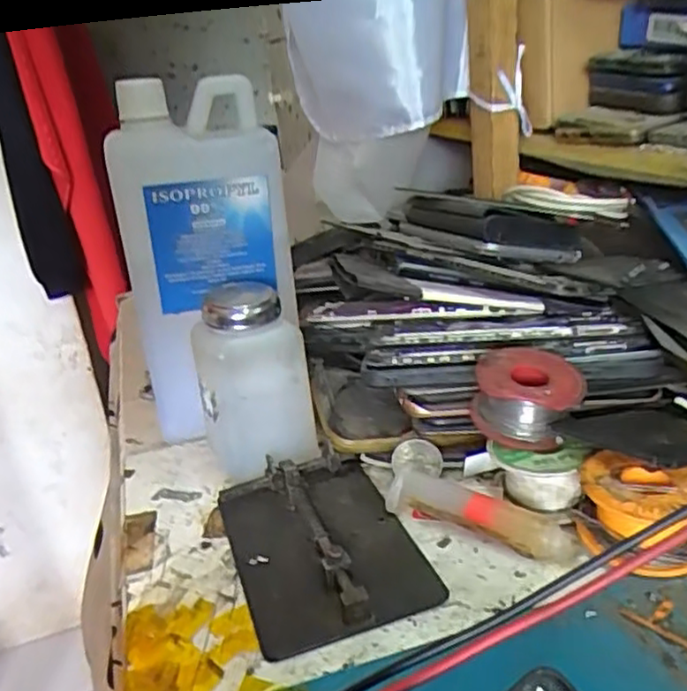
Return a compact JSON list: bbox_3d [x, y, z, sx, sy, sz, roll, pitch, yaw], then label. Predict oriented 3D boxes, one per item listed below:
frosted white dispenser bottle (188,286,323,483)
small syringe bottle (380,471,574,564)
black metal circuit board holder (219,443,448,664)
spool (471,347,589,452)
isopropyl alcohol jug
[{"bbox_3d":[-0.049,0.021,0.383,0.062,0.096,0.062,-12,24,-14],"label":"frosted white dispenser bottle"},{"bbox_3d":[0.062,0.078,0.319,0.090,0.018,0.014,9,28,33],"label":"small syringe bottle"},{"bbox_3d":[-0.011,0.089,0.323,0.080,0.014,0.120,-13,24,-14],"label":"black metal circuit board holder"},{"bbox_3d":[0.095,0.024,0.349,0.054,0.029,0.054,-5,23,2],"label":"spool"},{"bbox_3d":[-0.079,-0.044,0.412,0.099,0.205,0.062,-15,24,-19],"label":"isopropyl alcohol jug"}]

